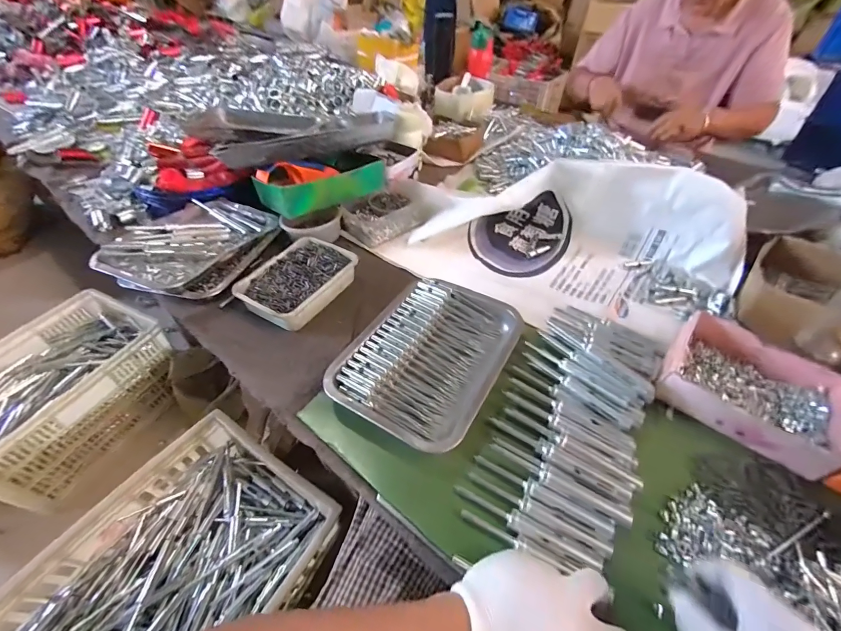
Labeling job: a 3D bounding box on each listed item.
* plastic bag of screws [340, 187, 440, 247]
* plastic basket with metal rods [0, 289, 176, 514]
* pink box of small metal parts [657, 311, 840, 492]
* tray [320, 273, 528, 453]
[{"bbox_3d":[-0.071,-0.202,0.737,0.157,0.053,0.111,-30,53,-25],"label":"plastic bag of screws"},{"bbox_3d":[-0.914,0.194,0.954,0.318,0.233,0.463,20,50,17],"label":"plastic basket with metal rods"},{"bbox_3d":[0.415,0.093,0.450,0.196,0.049,0.146,32,54,26],"label":"pink box of small metal parts"},{"bbox_3d":[0.018,0.047,0.496,0.187,0.033,0.257,26,56,20],"label":"tray"}]

